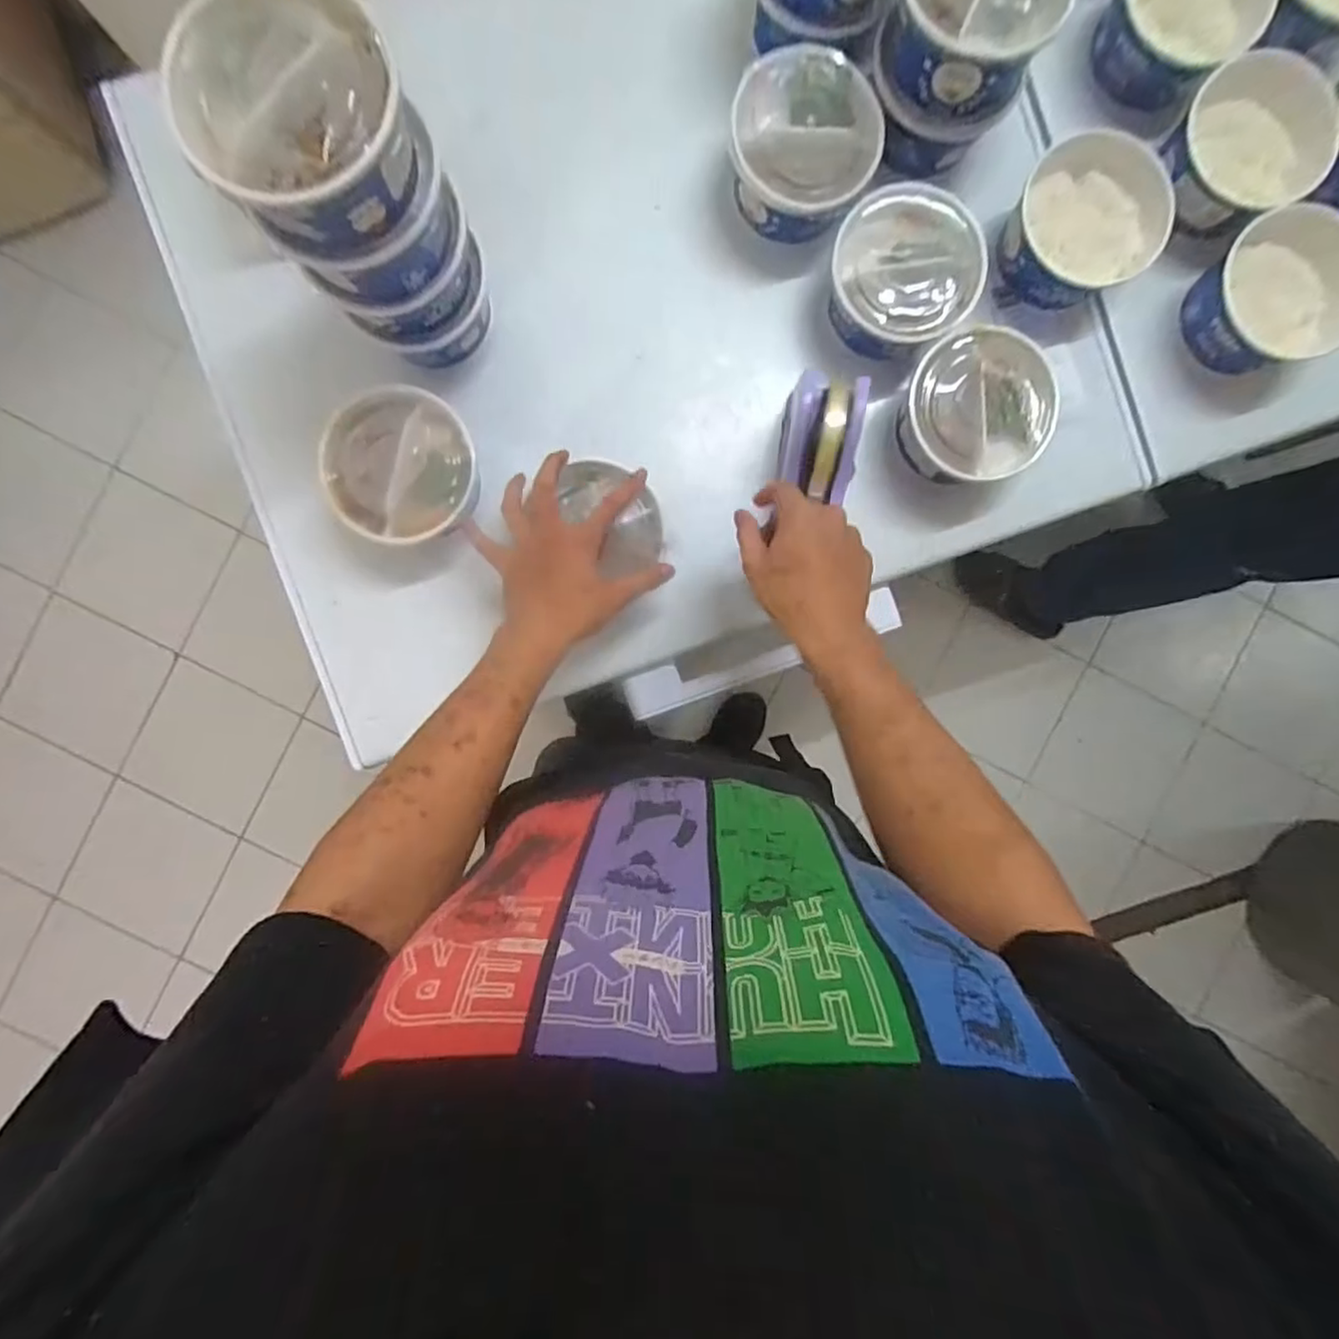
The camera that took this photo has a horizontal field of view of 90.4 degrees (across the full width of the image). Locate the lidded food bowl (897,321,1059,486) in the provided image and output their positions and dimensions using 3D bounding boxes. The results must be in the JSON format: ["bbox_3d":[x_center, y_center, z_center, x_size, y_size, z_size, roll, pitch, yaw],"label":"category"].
[{"bbox_3d":[0.270,-0.229,0.593,0.124,0.075,0.120,0,91,-2],"label":"lidded food bowl"}]

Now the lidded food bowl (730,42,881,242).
[{"bbox_3d":[0.115,-0.450,0.580,0.123,0.075,0.124,14,91,-2],"label":"lidded food bowl"}]

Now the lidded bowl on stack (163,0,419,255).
[{"bbox_3d":[-0.214,-0.321,0.387,0.119,0.062,0.119,0,91,-2],"label":"lidded bowl on stack"}]

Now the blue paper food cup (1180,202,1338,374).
[{"bbox_3d":[0.547,-0.337,0.602,0.118,0.065,0.122,0,91,-2],"label":"blue paper food cup"}]

